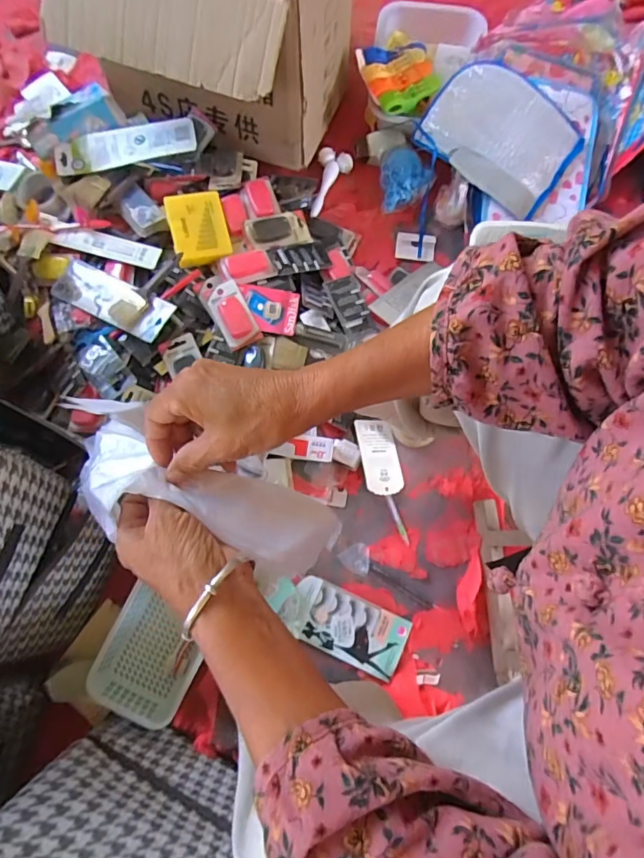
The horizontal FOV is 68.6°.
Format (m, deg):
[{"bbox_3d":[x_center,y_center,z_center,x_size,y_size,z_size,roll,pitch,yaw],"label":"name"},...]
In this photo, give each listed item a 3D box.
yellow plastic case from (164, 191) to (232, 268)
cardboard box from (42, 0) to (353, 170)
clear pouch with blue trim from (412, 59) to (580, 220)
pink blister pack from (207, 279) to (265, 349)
[{"bbox_3d":[-0.205,-0.332,0.782,0.090,0.025,0.114,-11,84,-19],"label":"yellow plastic case"},{"bbox_3d":[-0.170,-0.669,0.782,0.376,0.269,0.353,19,78,5],"label":"cardboard box"},{"bbox_3d":[0.318,-0.525,0.848,0.262,0.060,0.206,33,80,7],"label":"clear pouch with blue trim"},{"bbox_3d":[-0.144,-0.184,0.755,0.057,0.019,0.106,-27,79,-5],"label":"pink blister pack"}]

